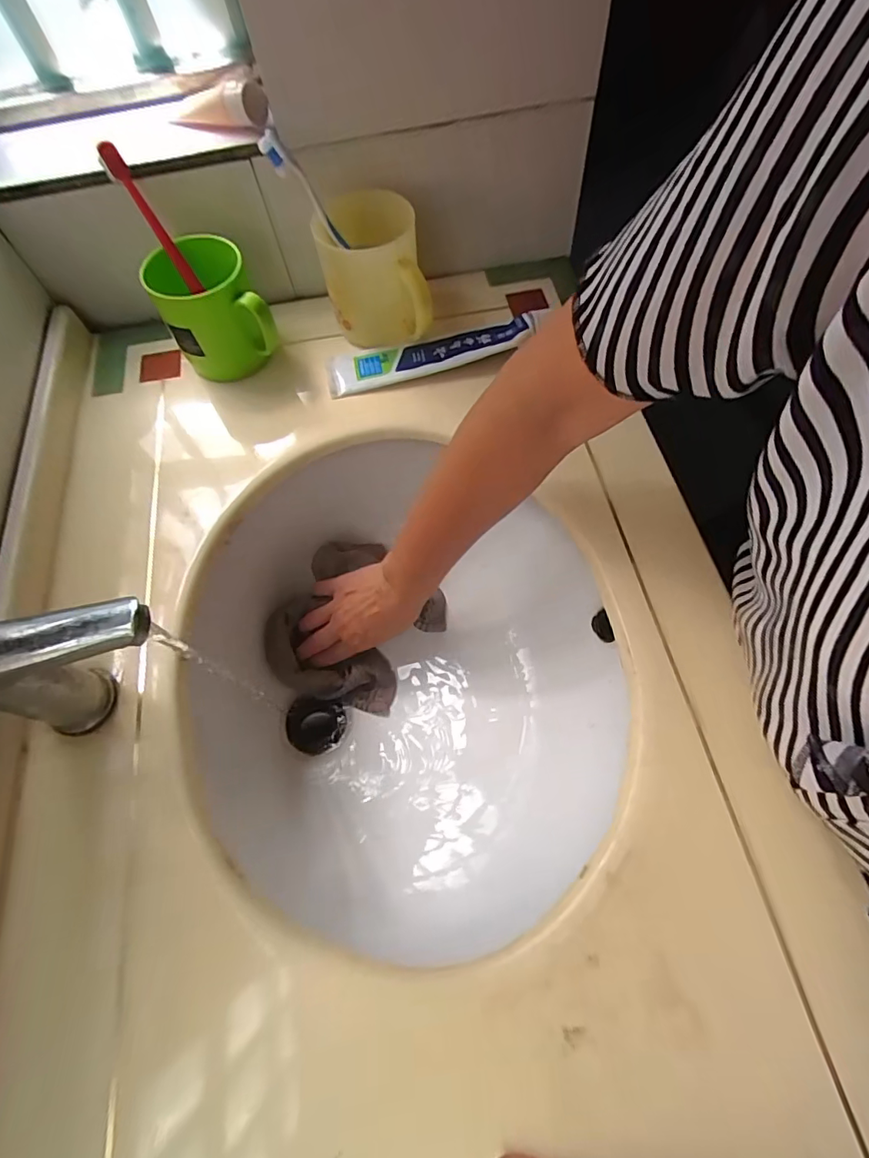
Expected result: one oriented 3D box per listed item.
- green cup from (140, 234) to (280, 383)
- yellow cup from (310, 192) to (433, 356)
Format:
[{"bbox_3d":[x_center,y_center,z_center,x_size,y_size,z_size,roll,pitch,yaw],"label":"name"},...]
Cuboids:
[{"bbox_3d":[-0.200,-0.241,0.473,0.083,0.093,0.101,-28,66,-8],"label":"green cup"},{"bbox_3d":[-0.057,-0.277,0.478,0.085,0.099,0.111,-15,64,-2],"label":"yellow cup"}]

